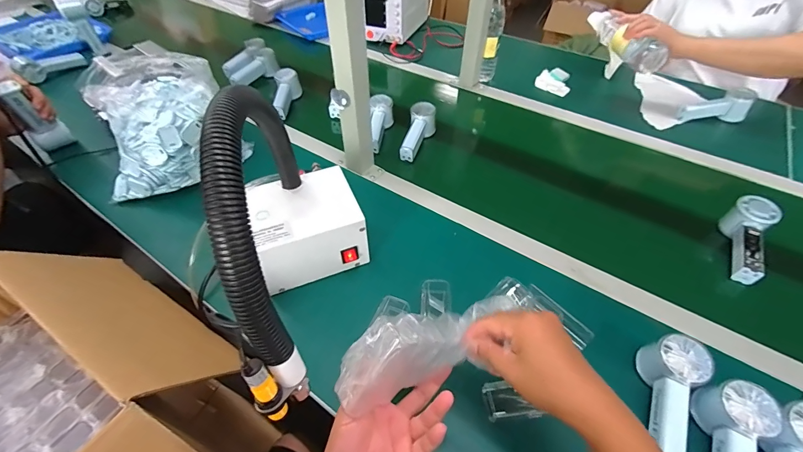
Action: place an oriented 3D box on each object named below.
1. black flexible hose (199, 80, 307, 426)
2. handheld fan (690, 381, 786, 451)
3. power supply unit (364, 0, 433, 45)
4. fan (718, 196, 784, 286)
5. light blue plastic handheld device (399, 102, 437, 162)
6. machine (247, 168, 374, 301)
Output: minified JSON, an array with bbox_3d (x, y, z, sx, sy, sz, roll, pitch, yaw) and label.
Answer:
[{"bbox_3d":[-0.130,-0.023,0.350,0.034,0.201,0.329,-7,48,-7],"label":"black flexible hose"},{"bbox_3d":[0.333,0.232,0.359,0.055,0.057,0.142,25,52,21],"label":"handheld fan"},{"bbox_3d":[-0.009,-0.699,1.130,0.142,0.145,0.239,19,50,16],"label":"power supply unit"},{"bbox_3d":[0.544,0.025,0.565,0.051,0.052,0.151,22,65,19],"label":"fan"},{"bbox_3d":[0.029,-0.193,0.764,0.053,0.059,0.141,17,62,15],"label":"light blue plastic handheld device"},{"bbox_3d":[-0.141,0.002,0.535,0.155,0.101,0.126,-18,50,-16],"label":"machine"}]

